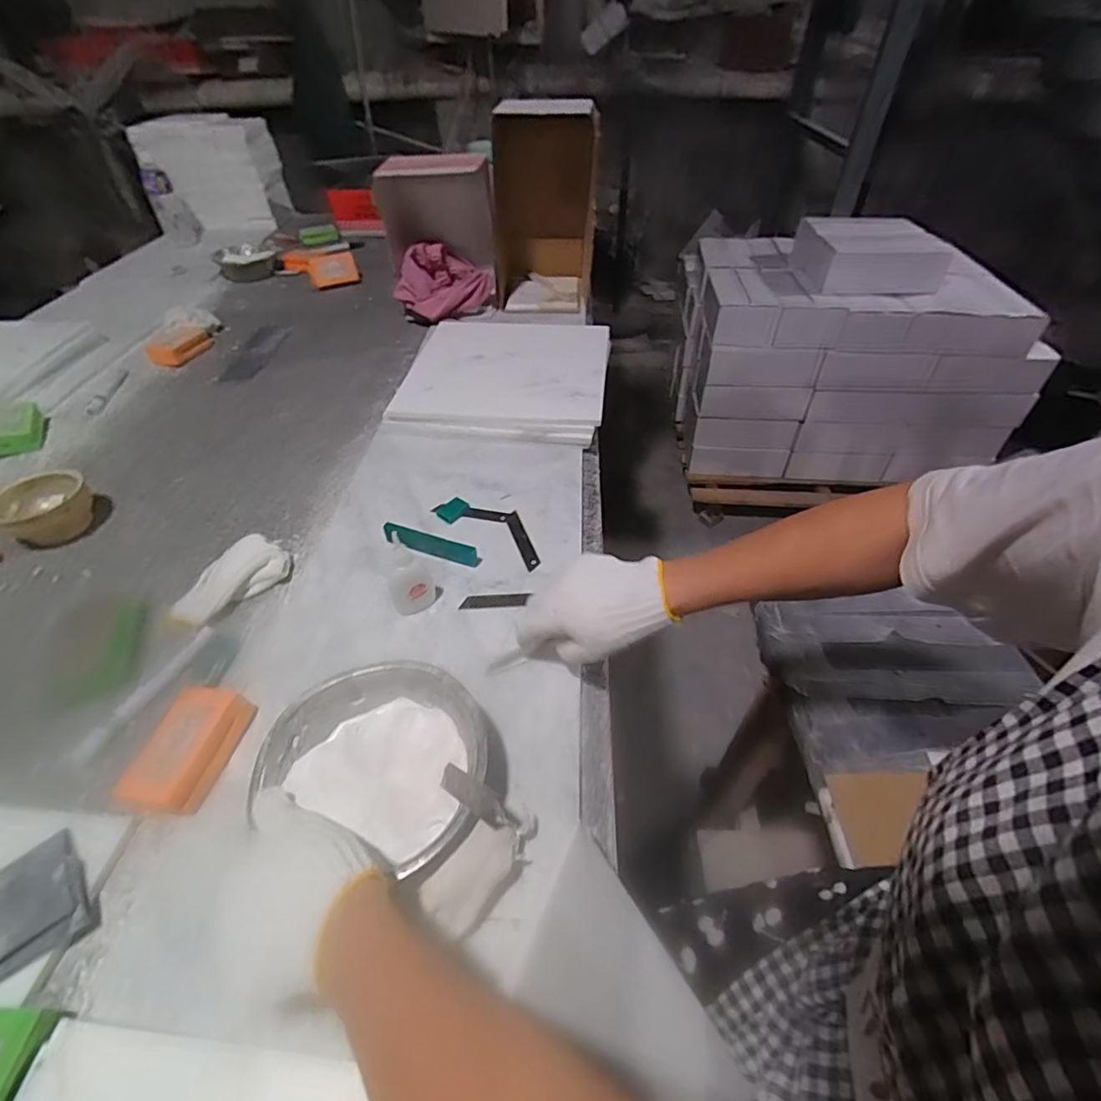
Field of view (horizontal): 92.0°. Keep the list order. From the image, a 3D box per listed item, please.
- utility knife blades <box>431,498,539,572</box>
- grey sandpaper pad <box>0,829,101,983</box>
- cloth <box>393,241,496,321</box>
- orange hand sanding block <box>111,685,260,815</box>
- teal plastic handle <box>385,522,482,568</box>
[{"bbox_3d":[-0.066,-0.031,0.633,0.157,0.005,0.063,31,54,27],"label":"utility knife blades"},{"bbox_3d":[-0.357,0.245,0.369,0.059,0.017,0.076,-30,53,-25],"label":"grey sandpaper pad"},{"bbox_3d":[-0.204,-0.525,1.041,0.180,0.117,0.110,-31,53,-25],"label":"cloth"},{"bbox_3d":[-0.294,0.159,0.433,0.059,0.027,0.093,8,47,8],"label":"orange hand sanding block"},{"bbox_3d":[-0.135,-0.006,0.600,0.116,0.016,0.020,14,48,14],"label":"teal plastic handle"}]

